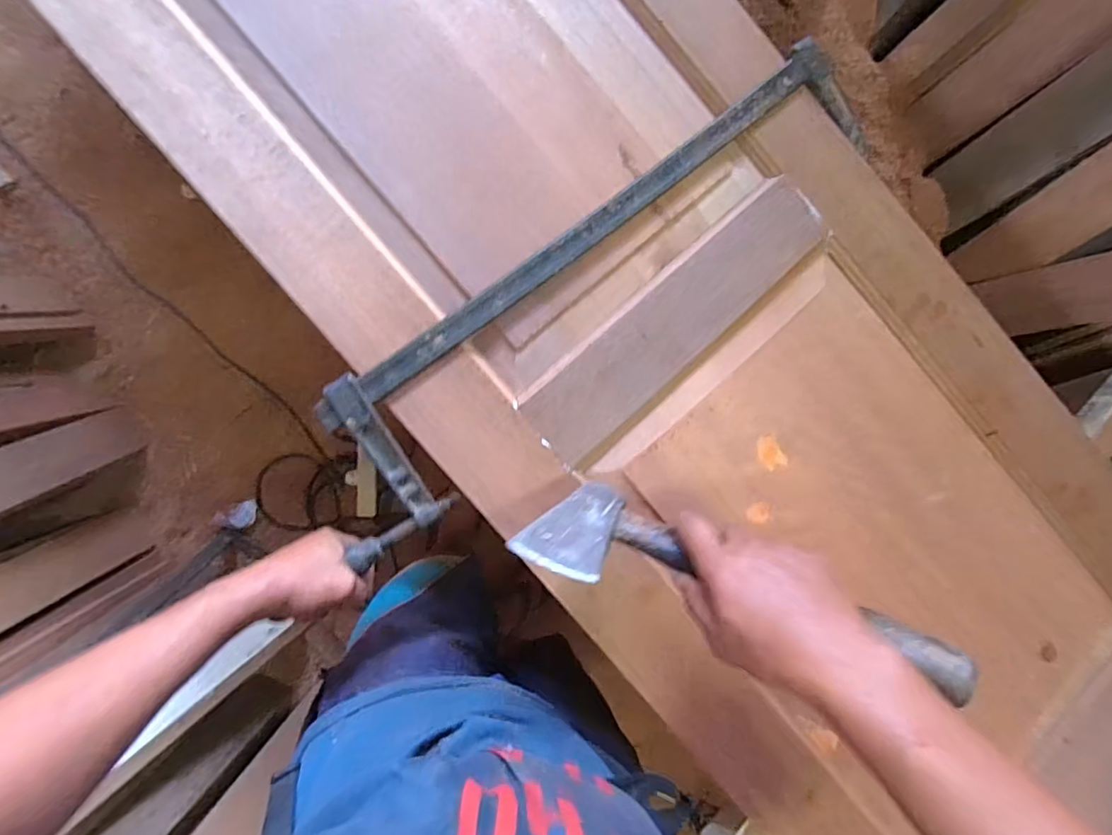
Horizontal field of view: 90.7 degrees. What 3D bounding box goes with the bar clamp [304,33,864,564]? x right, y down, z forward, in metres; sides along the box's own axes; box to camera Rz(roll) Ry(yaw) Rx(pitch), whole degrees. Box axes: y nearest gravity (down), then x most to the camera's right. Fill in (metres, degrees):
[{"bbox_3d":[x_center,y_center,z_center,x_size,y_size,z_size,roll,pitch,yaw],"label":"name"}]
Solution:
[{"bbox_3d":[0.041,-0.147,0.583,0.727,0.037,0.155,-42,92,-8],"label":"bar clamp"}]

